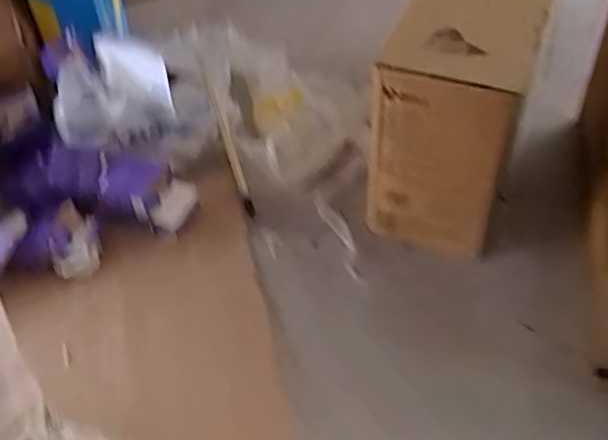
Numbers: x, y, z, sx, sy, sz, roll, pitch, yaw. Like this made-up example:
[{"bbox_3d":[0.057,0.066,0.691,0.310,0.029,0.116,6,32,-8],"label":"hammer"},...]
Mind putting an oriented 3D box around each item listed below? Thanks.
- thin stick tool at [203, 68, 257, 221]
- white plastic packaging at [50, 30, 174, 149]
[{"bbox_3d":[-0.153,-0.163,1.267,0.018,0.023,0.363,-15,62,-10],"label":"thin stick tool"},{"bbox_3d":[-0.373,-0.252,1.208,0.208,0.162,0.185,-16,48,-11],"label":"white plastic packaging"}]

